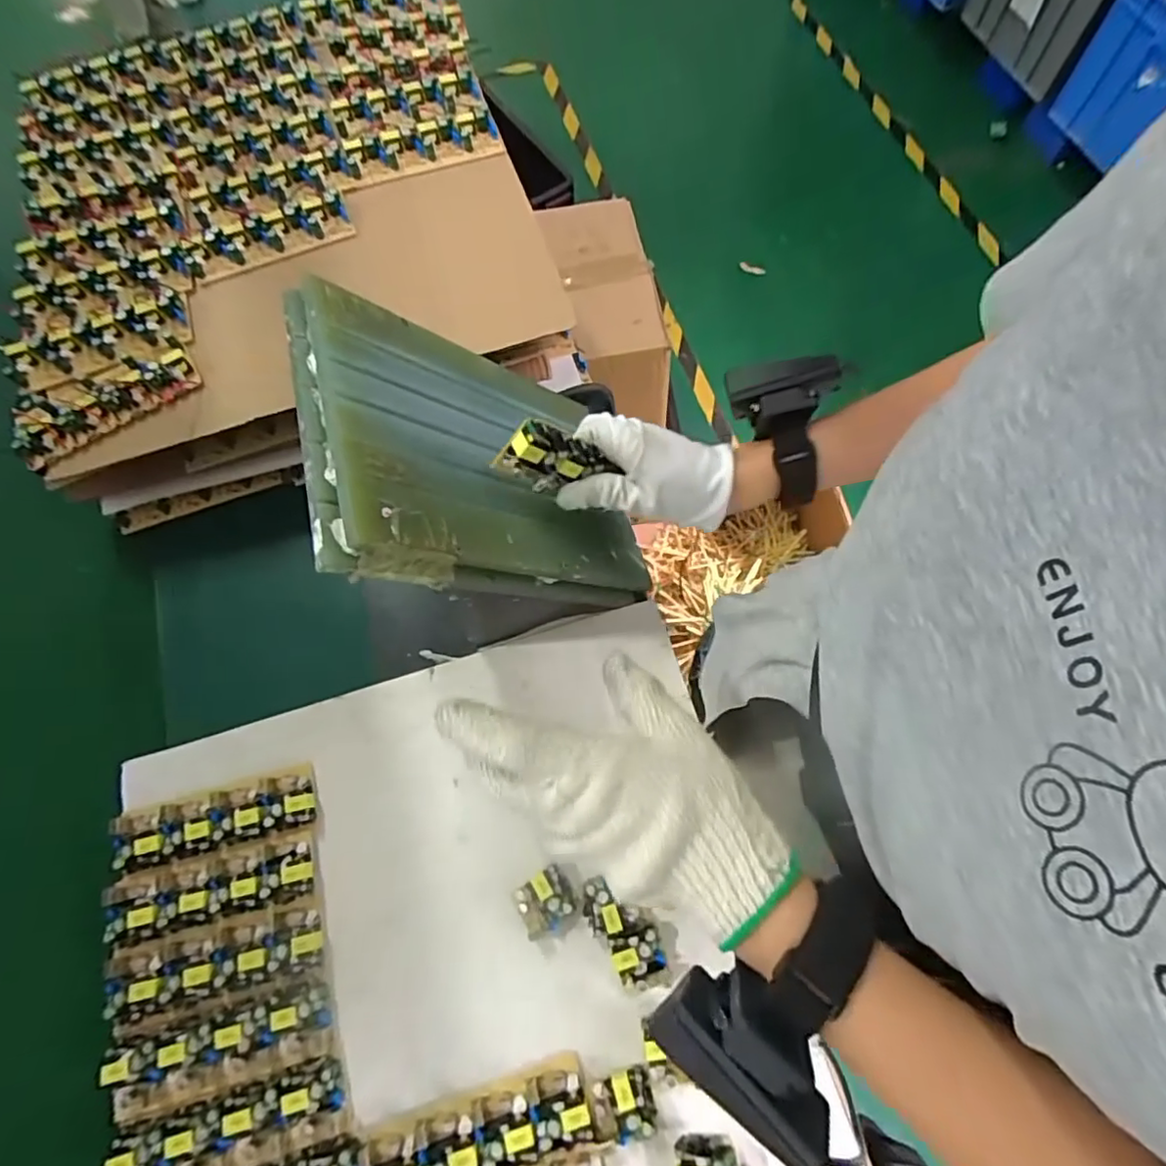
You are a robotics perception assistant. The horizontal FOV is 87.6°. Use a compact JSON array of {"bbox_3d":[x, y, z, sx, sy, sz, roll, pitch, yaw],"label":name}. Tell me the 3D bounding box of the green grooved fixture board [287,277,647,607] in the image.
[{"bbox_3d":[-0.062,-0.081,0.404,0.021,0.244,0.186,-32,67,34],"label":"green grooved fixture board"}]

